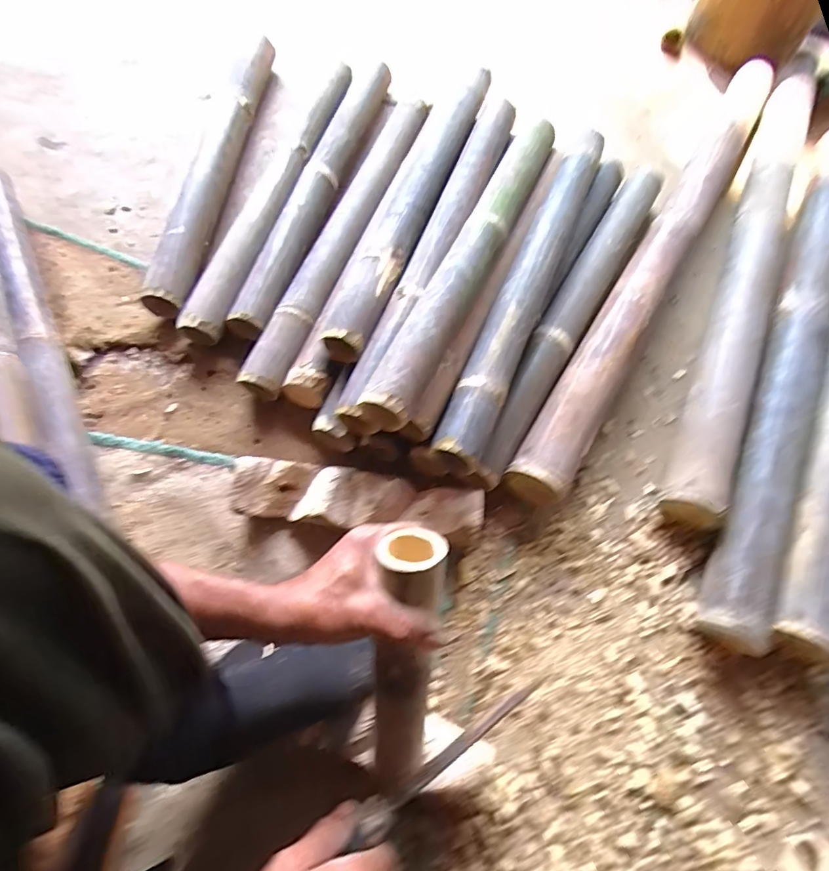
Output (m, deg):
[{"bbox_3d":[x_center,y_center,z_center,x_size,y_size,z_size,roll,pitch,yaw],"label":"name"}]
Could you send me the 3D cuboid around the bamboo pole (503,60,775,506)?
[{"bbox_3d":[0.414,-0.308,0.799,0.088,0.081,1.015,31,68,11],"label":"bamboo pole"}]

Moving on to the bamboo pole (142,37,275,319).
[{"bbox_3d":[-0.342,-0.473,0.828,0.062,0.058,0.630,6,65,0],"label":"bamboo pole"}]

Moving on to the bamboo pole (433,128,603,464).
[{"bbox_3d":[0.166,-0.228,0.687,0.072,0.070,0.638,23,67,7],"label":"bamboo pole"}]

